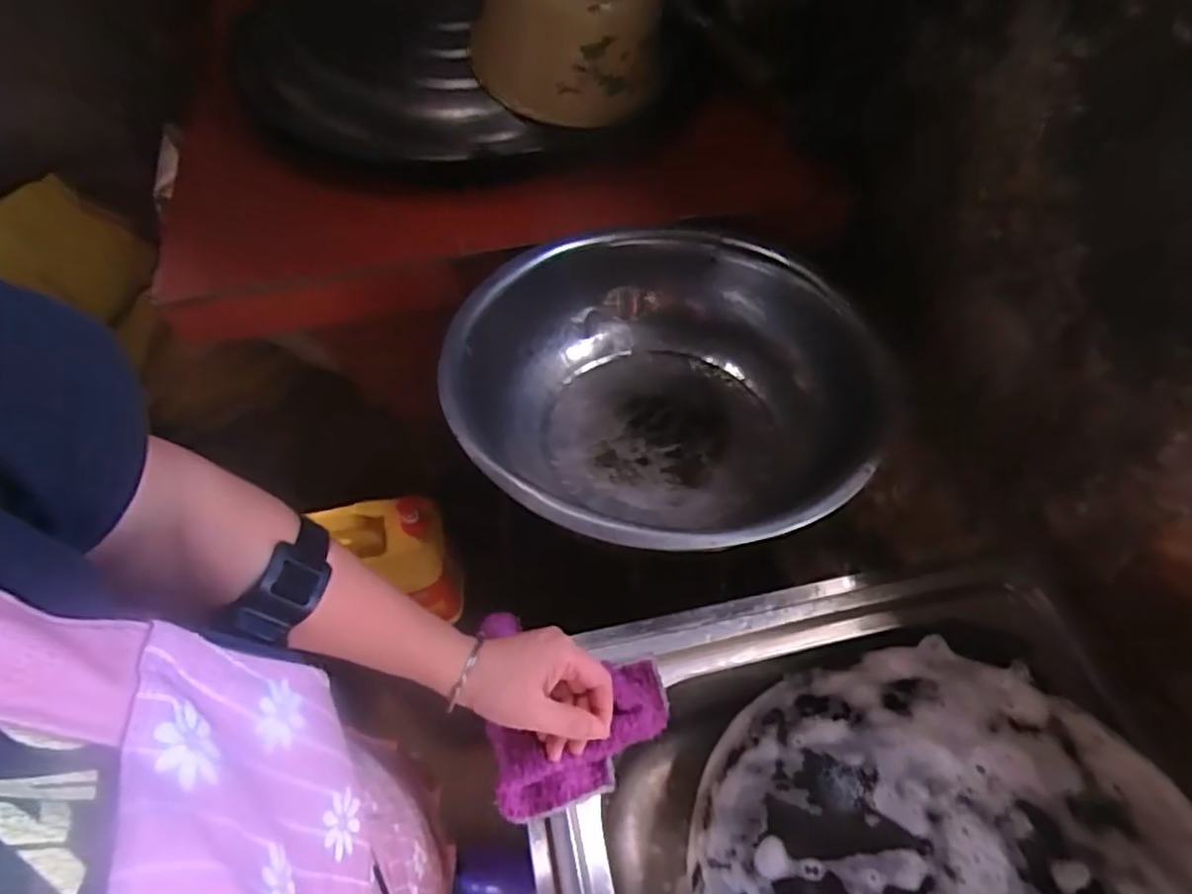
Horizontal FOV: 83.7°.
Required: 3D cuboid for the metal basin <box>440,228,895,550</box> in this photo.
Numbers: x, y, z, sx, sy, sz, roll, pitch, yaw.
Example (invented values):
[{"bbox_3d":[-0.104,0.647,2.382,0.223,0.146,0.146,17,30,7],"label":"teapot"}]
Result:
[{"bbox_3d":[0.066,-0.053,0.667,0.380,0.143,0.394,0,56,0],"label":"metal basin"}]

